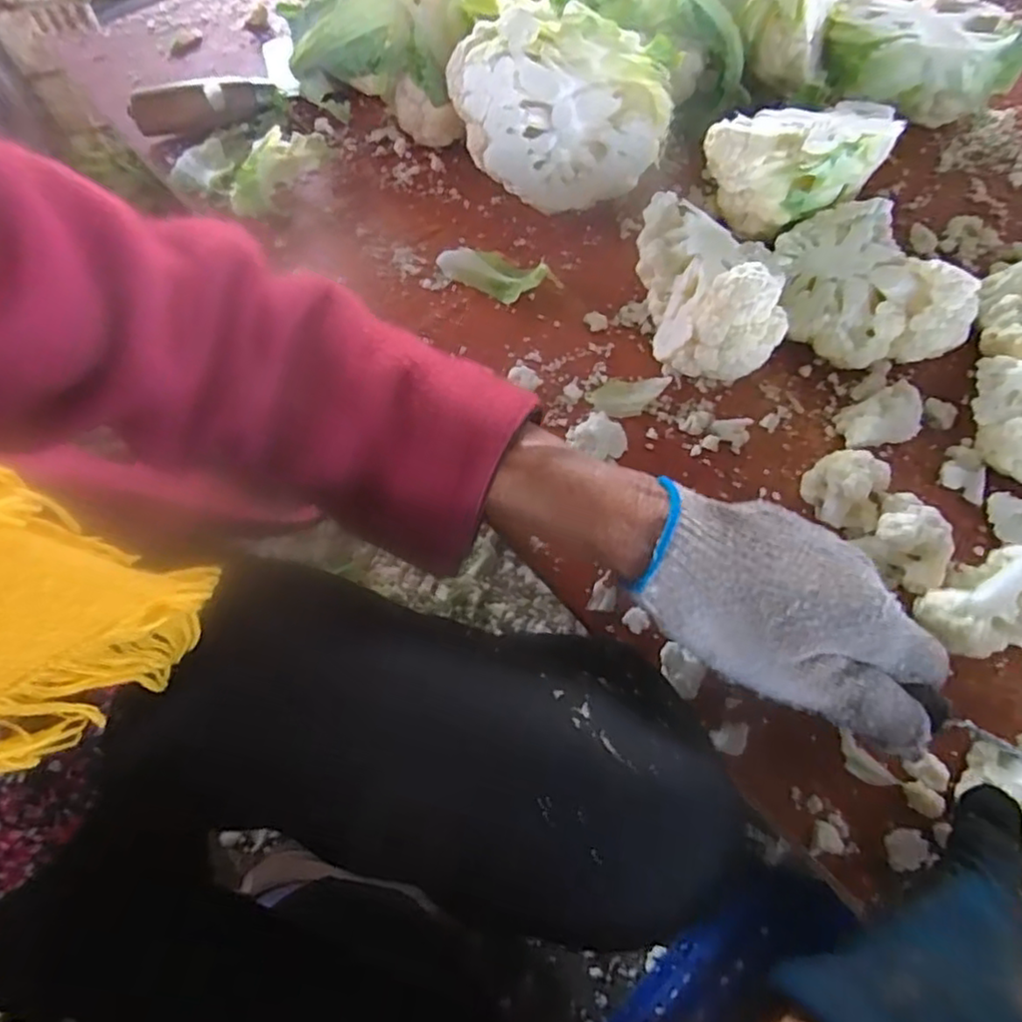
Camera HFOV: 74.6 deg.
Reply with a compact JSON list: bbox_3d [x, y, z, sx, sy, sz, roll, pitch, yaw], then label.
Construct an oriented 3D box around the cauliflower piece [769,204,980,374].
[{"bbox_3d":[0.201,-0.128,0.391,0.072,0.064,0.106,-18,67,-8],"label":"cauliflower piece"}]

